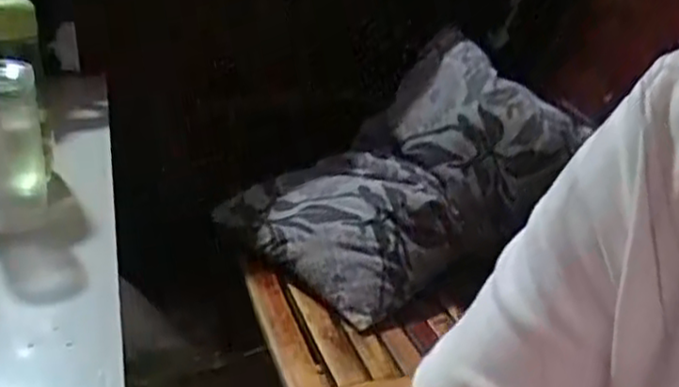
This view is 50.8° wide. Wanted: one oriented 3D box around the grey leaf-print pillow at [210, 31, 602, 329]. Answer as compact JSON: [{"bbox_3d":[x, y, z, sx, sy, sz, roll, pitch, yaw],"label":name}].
[{"bbox_3d":[0.104,-0.026,1.117,0.492,0.099,0.338,-40,68,-18],"label":"grey leaf-print pillow"}]

